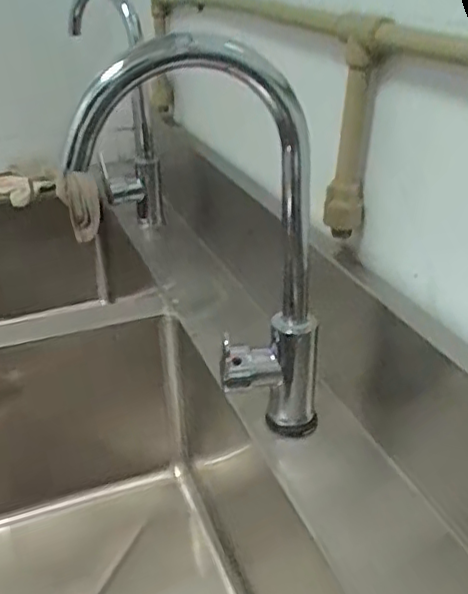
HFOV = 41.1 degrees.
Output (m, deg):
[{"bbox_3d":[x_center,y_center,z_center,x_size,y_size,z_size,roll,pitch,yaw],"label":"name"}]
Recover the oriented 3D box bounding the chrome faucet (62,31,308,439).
[{"bbox_3d":[-0.023,-0.020,0.511,0.207,0.351,0.070,-7,30,-13],"label":"chrome faucet"}]

